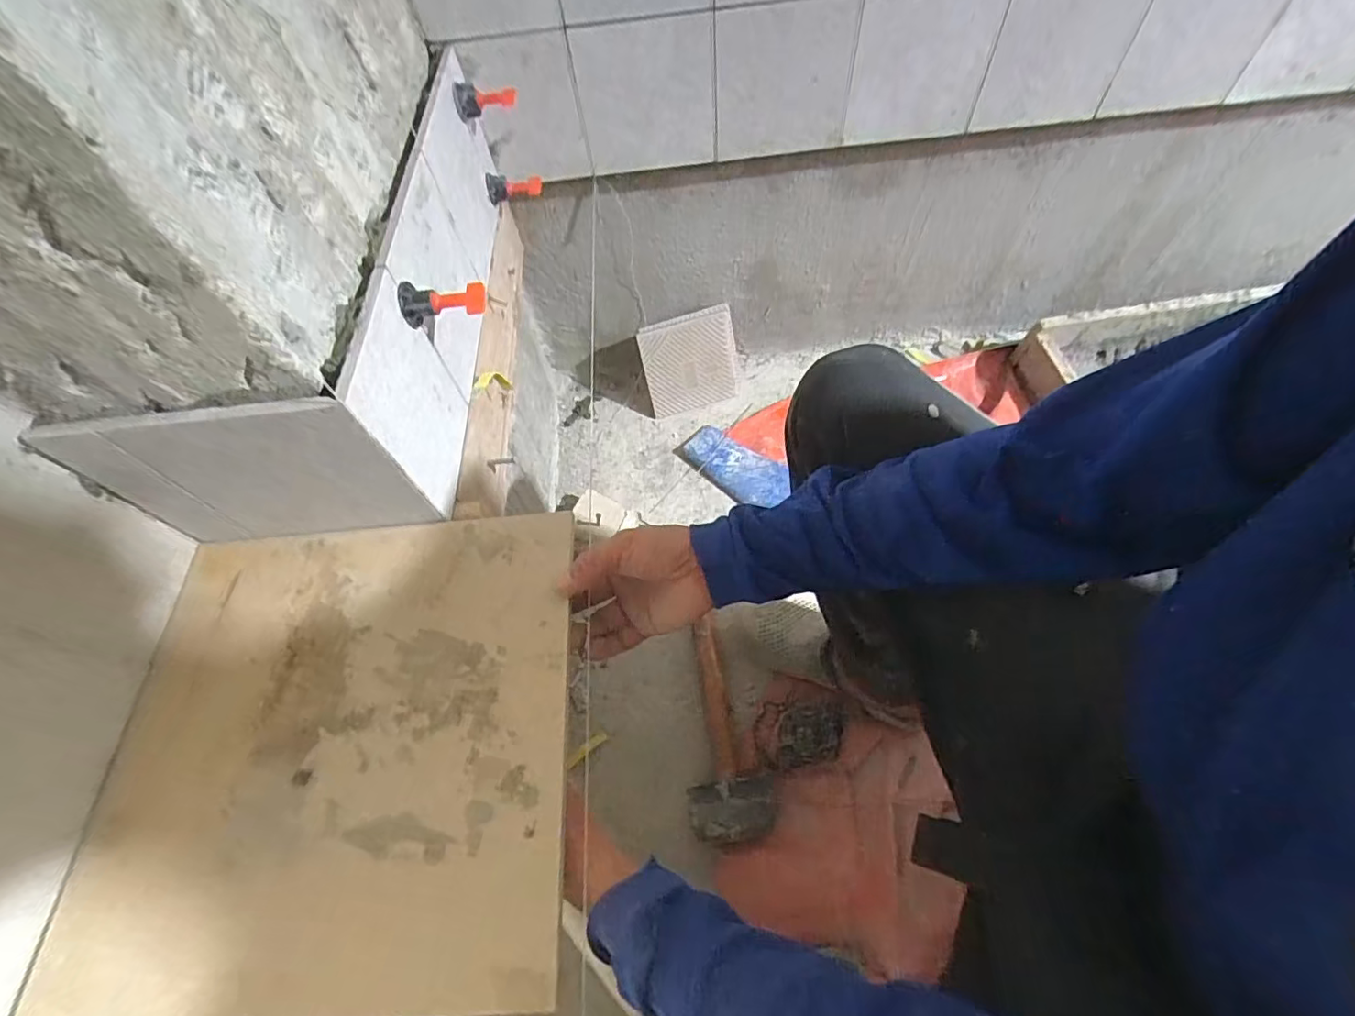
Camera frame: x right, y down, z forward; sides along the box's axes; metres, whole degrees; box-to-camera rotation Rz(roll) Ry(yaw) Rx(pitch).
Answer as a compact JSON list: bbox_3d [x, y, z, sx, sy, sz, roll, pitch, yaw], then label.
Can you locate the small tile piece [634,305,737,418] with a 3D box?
[{"bbox_3d":[0.020,-0.232,0.916,0.148,0.149,0.012,-16,38,-3],"label":"small tile piece"}]

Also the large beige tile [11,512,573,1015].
[{"bbox_3d":[-0.221,0.143,0.371,0.296,0.010,0.291,-5,60,2],"label":"large beige tile"}]

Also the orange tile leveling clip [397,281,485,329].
[{"bbox_3d":[-0.170,-0.152,0.416,0.057,0.026,0.024,-9,60,-1],"label":"orange tile leveling clip"}]

